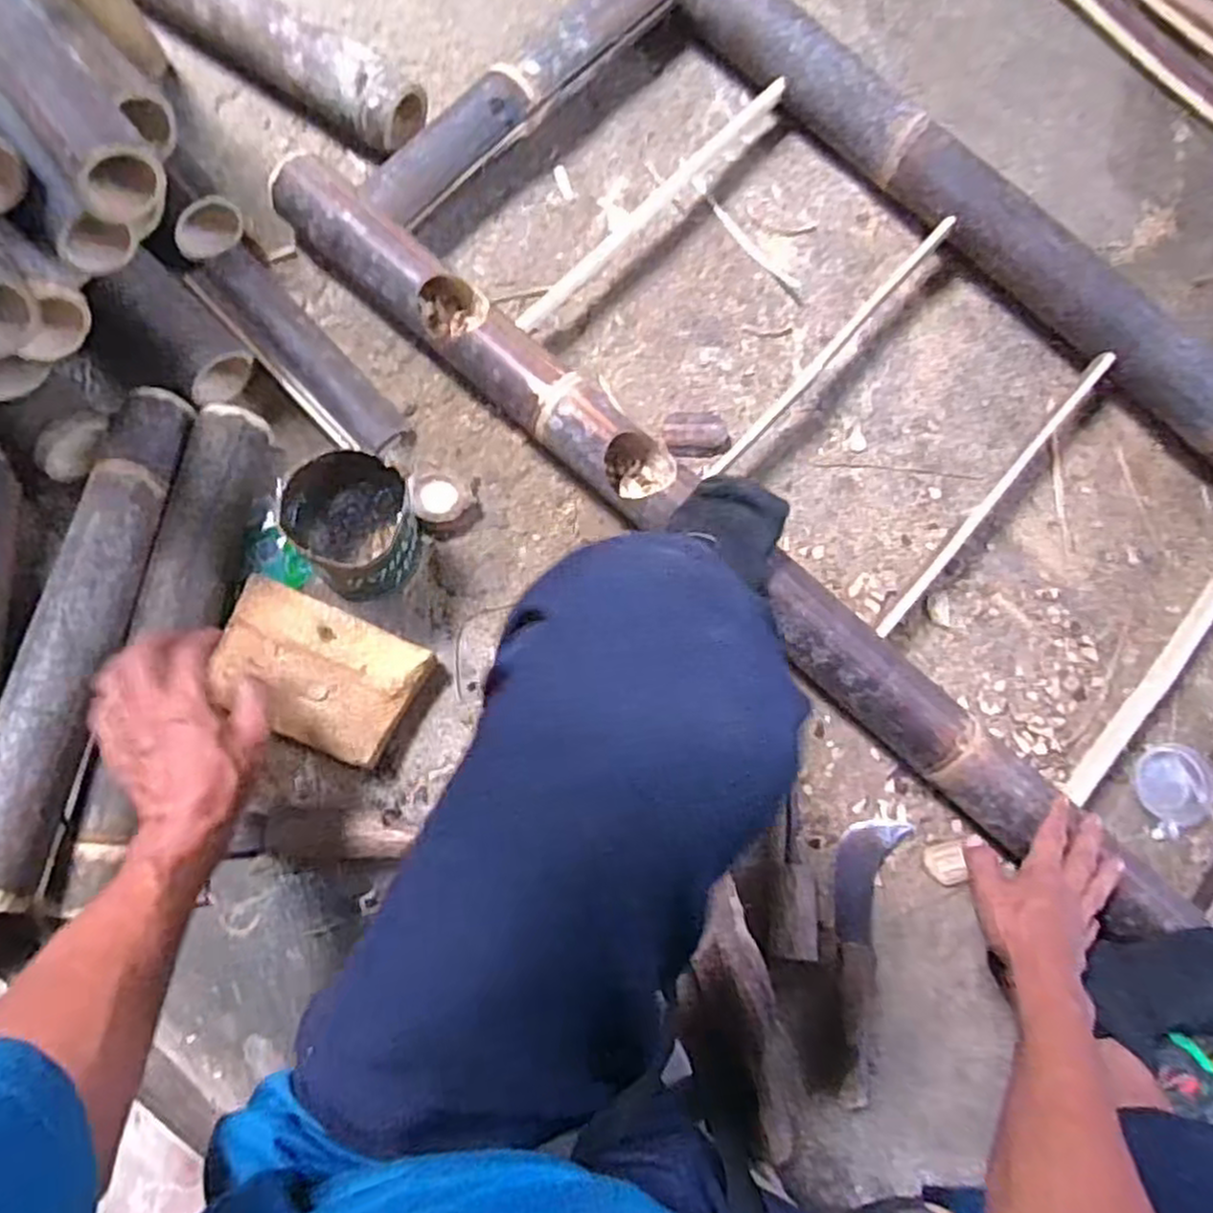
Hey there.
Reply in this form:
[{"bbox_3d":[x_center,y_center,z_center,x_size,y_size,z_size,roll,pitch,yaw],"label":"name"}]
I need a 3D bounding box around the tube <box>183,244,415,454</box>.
[{"bbox_3d":[-0.296,-0.244,0.738,0.070,0.041,0.248,-41,87,-9],"label":"tube"}]

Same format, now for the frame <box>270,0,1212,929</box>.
[{"bbox_3d":[0.305,-0.229,0.743,1.138,0.095,0.578,36,81,3],"label":"frame"}]

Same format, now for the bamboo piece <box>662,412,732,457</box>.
[{"bbox_3d":[0.092,-0.177,0.784,0.069,0.024,0.050,-1,82,-5],"label":"bamboo piece"}]

